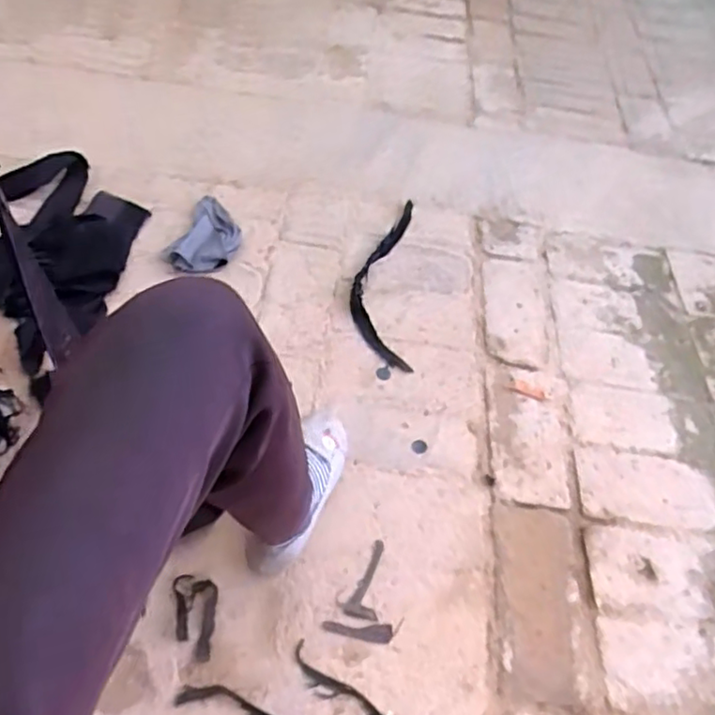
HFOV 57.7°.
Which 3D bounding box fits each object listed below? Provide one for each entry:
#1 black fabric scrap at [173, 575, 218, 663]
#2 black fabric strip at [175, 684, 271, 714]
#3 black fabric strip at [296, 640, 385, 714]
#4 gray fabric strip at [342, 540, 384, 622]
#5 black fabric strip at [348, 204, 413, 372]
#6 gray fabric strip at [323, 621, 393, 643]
[{"bbox_3d":[-0.184,0.298,0.746,0.048,0.010,0.097,-8,53,-12],"label":"black fabric scrap"},{"bbox_3d":[-0.123,0.376,0.694,0.139,0.005,0.030,15,52,5],"label":"black fabric strip"},{"bbox_3d":[-0.025,0.370,0.705,0.133,0.010,0.061,40,58,23],"label":"black fabric strip"},{"bbox_3d":[0.010,0.268,0.789,0.038,0.004,0.097,11,51,2],"label":"gray fabric strip"},{"bbox_3d":[0.043,-0.142,1.104,0.101,0.013,0.393,5,51,-2],"label":"black fabric strip"},{"bbox_3d":[0.001,0.317,0.750,0.080,0.004,0.020,3,52,-4],"label":"gray fabric strip"}]

